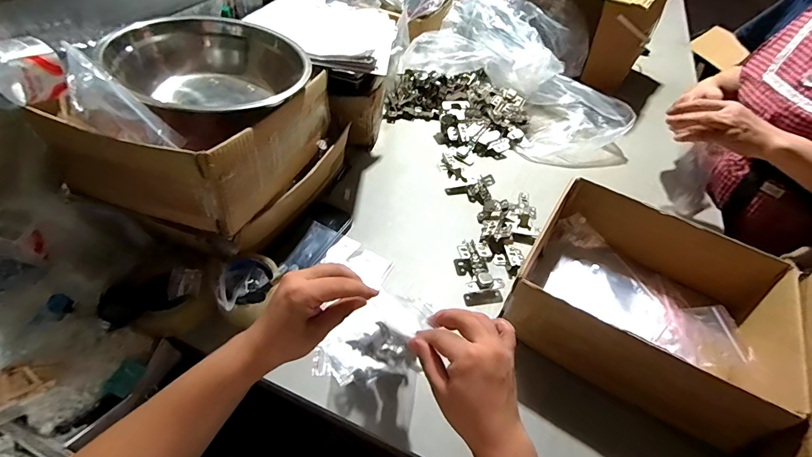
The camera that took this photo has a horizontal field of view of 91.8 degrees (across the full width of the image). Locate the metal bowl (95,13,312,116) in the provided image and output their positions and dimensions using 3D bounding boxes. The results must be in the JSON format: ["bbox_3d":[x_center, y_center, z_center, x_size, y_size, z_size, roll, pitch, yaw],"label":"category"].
[{"bbox_3d":[-0.259,-0.205,0.543,0.224,0.087,0.216,3,48,-3],"label":"metal bowl"}]

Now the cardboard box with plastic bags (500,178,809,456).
[{"bbox_3d":[0.337,0.099,0.563,0.318,0.111,0.264,28,52,18],"label":"cardboard box with plastic bags"}]

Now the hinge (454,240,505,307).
[{"bbox_3d":[0.117,0.069,0.649,0.063,0.027,0.116,-4,49,-9],"label":"hinge"}]

